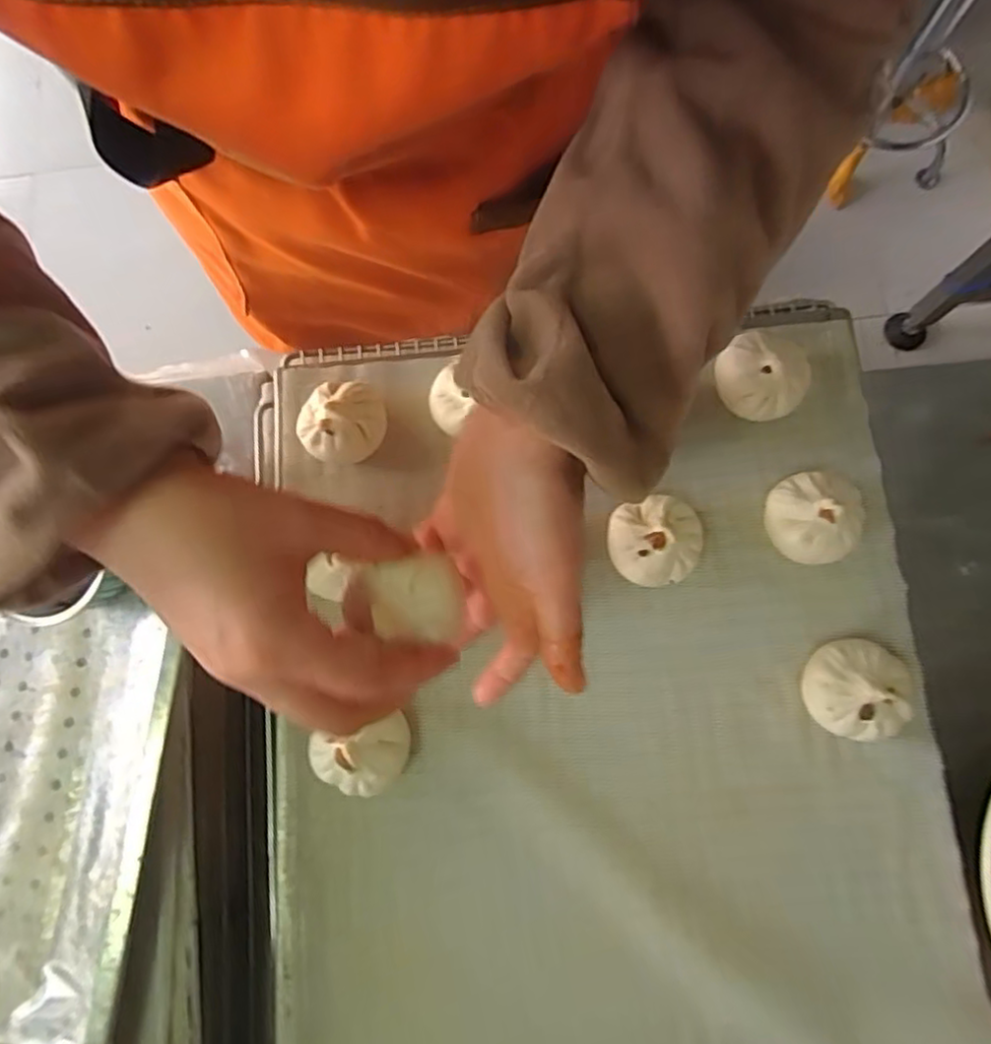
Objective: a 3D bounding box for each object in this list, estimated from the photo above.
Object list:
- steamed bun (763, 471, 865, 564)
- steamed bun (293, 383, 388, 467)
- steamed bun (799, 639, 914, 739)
[{"bbox_3d":[0.190,-0.005,0.385,0.050,0.040,0.054,-1,79,5],"label":"steamed bun"},{"bbox_3d":[-0.102,-0.063,0.420,0.057,0.038,0.051,4,75,5],"label":"steamed bun"},{"bbox_3d":[0.204,0.094,0.366,0.052,0.038,0.056,-1,75,4],"label":"steamed bun"}]

